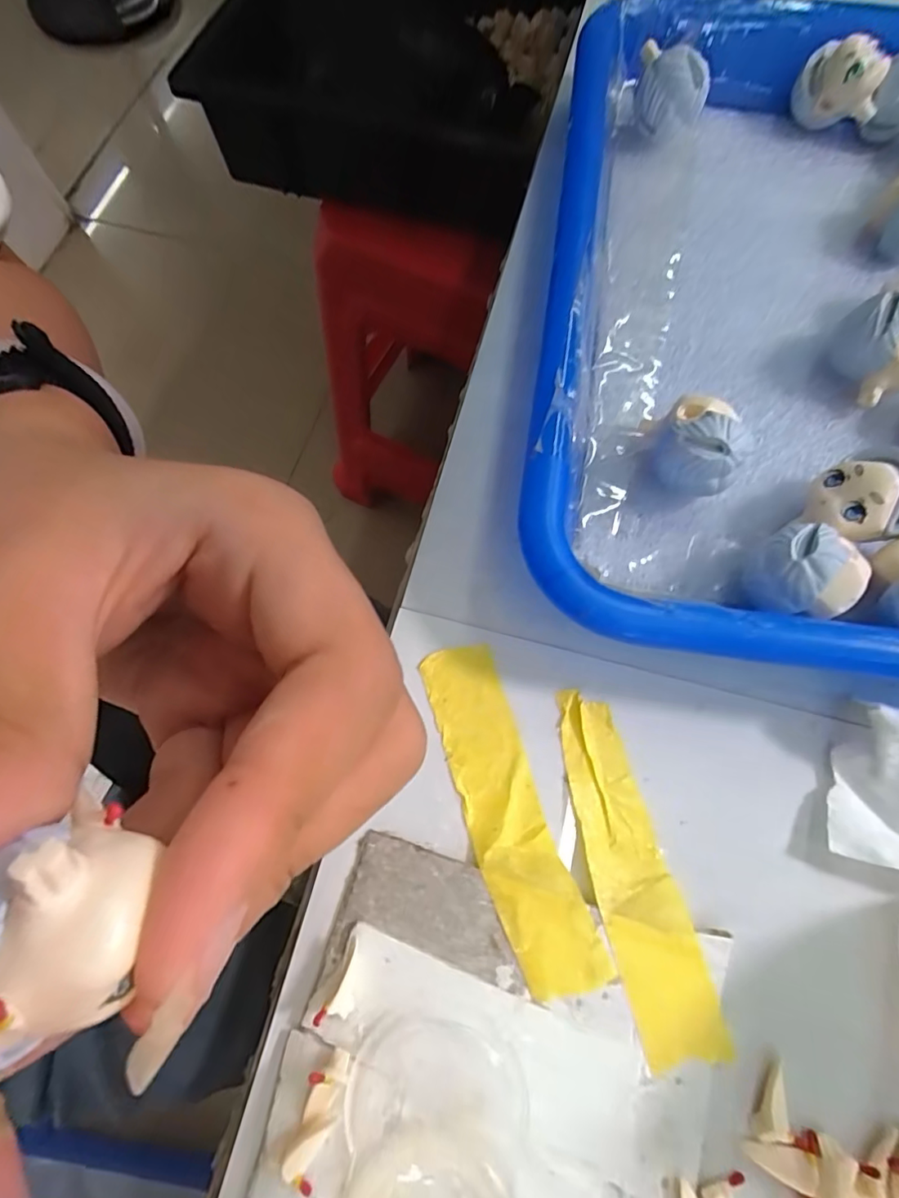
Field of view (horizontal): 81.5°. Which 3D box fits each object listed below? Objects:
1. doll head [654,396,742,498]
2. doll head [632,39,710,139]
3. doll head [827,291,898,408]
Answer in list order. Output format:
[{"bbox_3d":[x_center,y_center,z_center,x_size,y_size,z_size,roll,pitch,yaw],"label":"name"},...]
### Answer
[{"bbox_3d":[0.068,-0.040,0.141,0.020,0.026,0.017,25,74,9],"label":"doll head"},{"bbox_3d":[0.077,-0.178,0.186,0.025,0.024,0.017,21,74,7],"label":"doll head"},{"bbox_3d":[0.126,-0.073,0.153,0.017,0.024,0.026,-28,75,-9],"label":"doll head"}]

